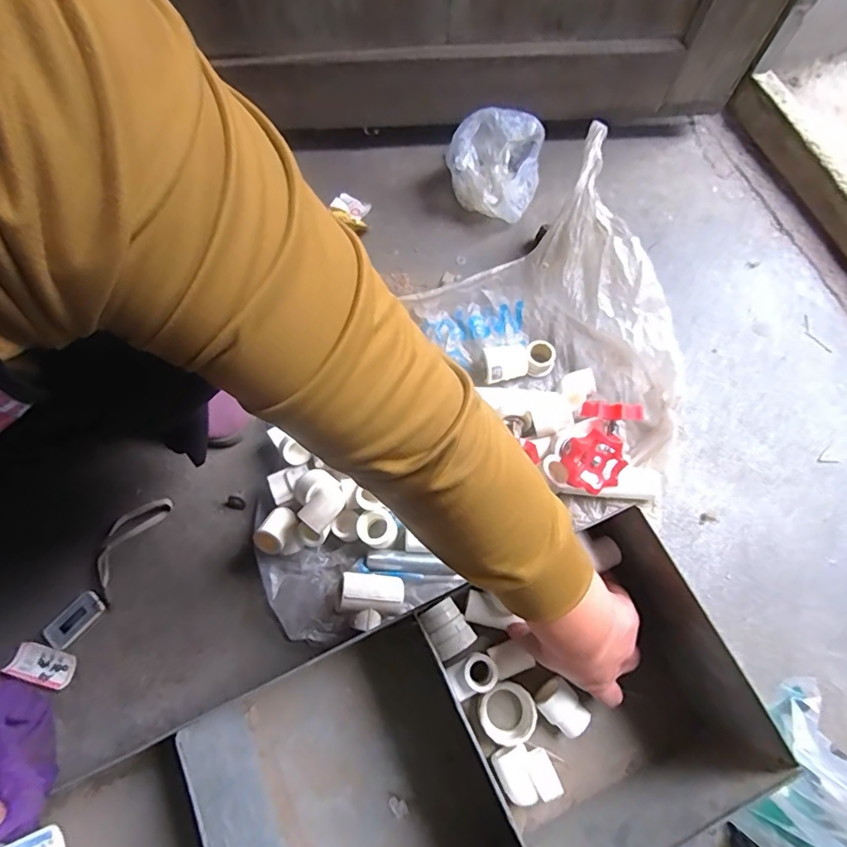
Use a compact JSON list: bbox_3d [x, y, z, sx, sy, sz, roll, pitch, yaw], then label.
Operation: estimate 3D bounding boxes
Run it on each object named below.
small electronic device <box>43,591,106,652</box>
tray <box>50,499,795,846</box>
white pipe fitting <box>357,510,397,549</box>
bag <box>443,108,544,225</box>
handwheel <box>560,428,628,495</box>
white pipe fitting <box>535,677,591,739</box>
[{"bbox_3d":[-0.330,0.187,0.478,0.029,0.011,0.053,38,74,14],"label":"small electronic device"},{"bbox_3d":[-0.039,0.281,0.381,0.556,0.136,0.201,-25,71,-8],"label":"tray"},{"bbox_3d":[-0.045,0.102,0.482,0.035,0.037,0.031,36,74,14],"label":"white pipe fitting"},{"bbox_3d":[0.089,-0.326,0.634,0.107,0.103,0.118,12,70,6],"label":"bag"},{"bbox_3d":[0.156,0.034,0.459,0.053,0.015,0.053,-20,110,-2],"label":"handwheel"},{"bbox_3d":[0.121,0.248,0.443,0.045,0.031,0.031,41,75,15],"label":"white pipe fitting"}]

